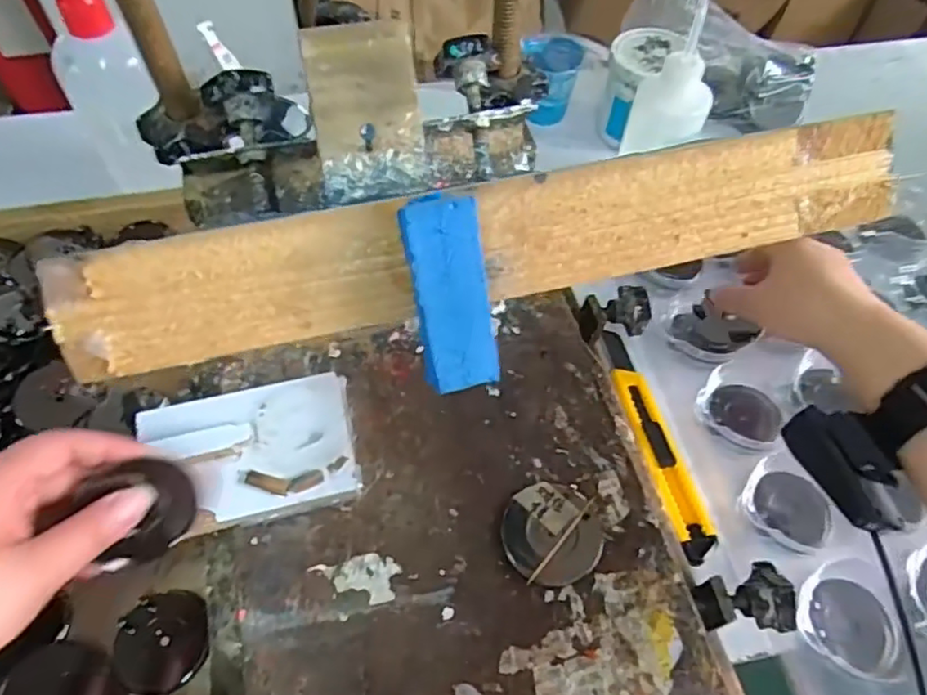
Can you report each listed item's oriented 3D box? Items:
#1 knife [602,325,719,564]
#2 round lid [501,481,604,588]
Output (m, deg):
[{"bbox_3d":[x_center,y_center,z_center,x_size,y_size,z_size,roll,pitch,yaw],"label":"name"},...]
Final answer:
[{"bbox_3d":[0.137,0.063,0.455,0.026,0.012,0.183,-10,58,-7],"label":"knife"},{"bbox_3d":[0.051,0.104,0.349,0.055,0.004,0.055,0,57,0],"label":"round lid"}]

